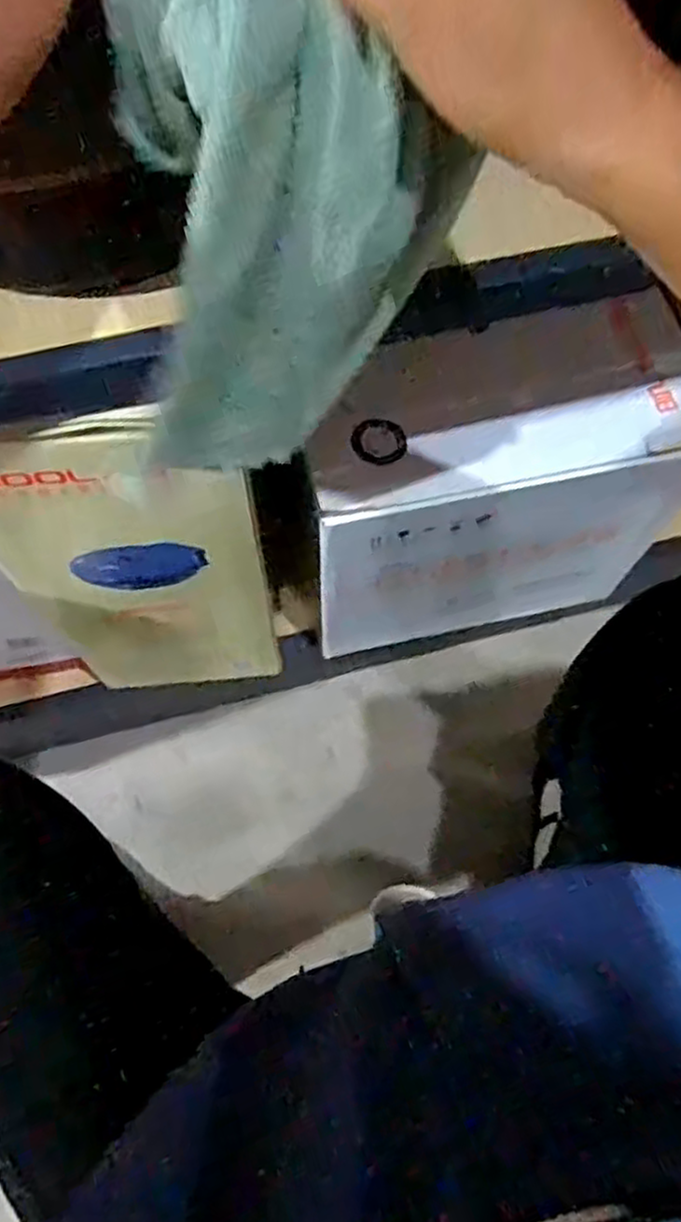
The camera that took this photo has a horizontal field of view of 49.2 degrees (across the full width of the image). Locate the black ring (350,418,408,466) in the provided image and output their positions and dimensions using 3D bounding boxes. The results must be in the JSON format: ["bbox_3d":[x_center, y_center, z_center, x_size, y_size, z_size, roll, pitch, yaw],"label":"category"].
[{"bbox_3d":[0.030,-0.131,0.578,0.043,0.007,0.040,0,68,-1],"label":"black ring"}]

